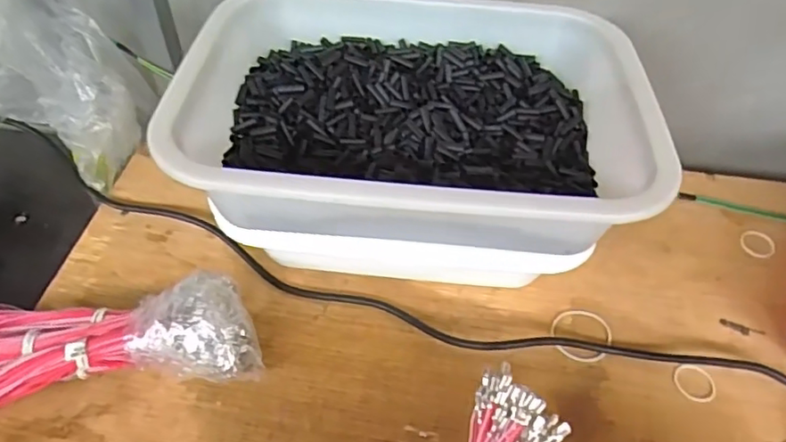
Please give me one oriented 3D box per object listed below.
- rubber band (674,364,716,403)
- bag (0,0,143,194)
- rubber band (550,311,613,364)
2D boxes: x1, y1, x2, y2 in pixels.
[{"bbox_3d":[0.225,0.120,0.436,0.028,0.004,0.028,0,50,0],"label":"rubber band"},{"bbox_3d":[-0.351,-0.124,0.536,0.199,0.150,0.119,7,50,5],"label":"bag"},{"bbox_3d":[0.149,0.089,0.460,0.048,0.004,0.046,2,50,1],"label":"rubber band"}]

